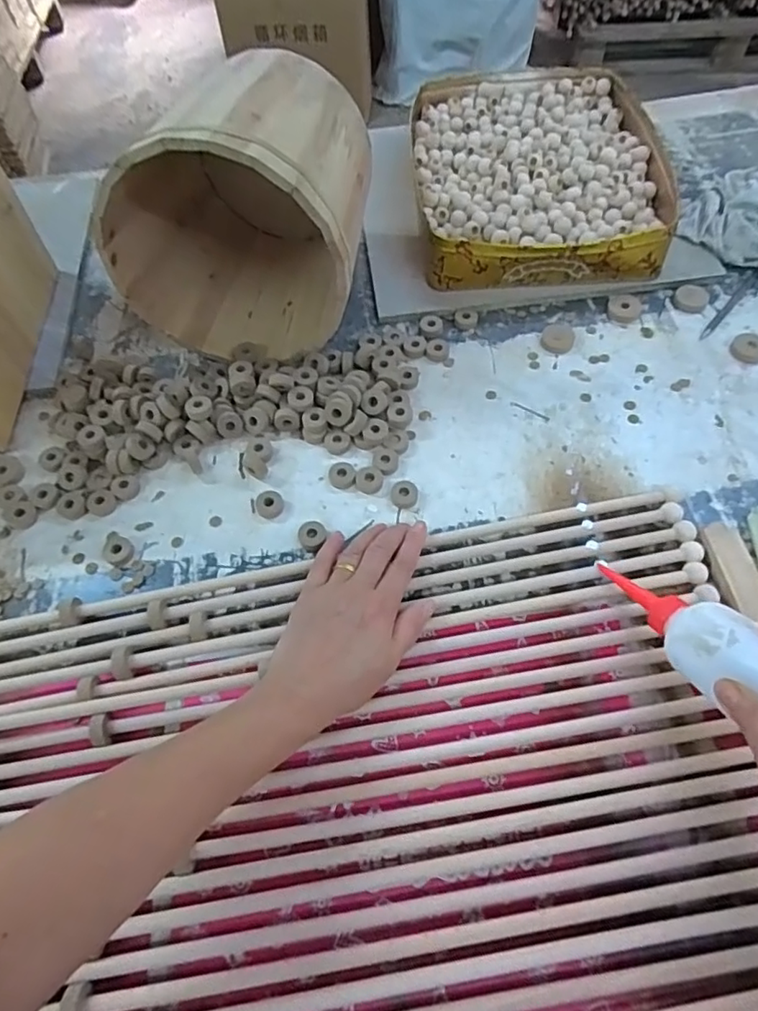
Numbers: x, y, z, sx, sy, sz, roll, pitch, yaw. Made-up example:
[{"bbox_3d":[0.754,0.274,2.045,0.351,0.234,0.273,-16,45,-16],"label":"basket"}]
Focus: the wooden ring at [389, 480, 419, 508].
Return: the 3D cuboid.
[{"bbox_3d":[0.023,-0.011,0.535,0.025,0.008,0.026,-2,60,3],"label":"wooden ring"}]

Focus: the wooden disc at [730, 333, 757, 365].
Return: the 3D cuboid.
[{"bbox_3d":[0.391,-0.167,0.605,0.043,0.009,0.035,-35,64,-15],"label":"wooden disc"}]

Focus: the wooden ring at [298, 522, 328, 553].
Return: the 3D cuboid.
[{"bbox_3d":[-0.061,0.026,0.520,0.025,0.010,0.025,-2,60,3],"label":"wooden ring"}]

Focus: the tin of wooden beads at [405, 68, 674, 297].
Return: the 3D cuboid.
[{"bbox_3d":[0.194,-0.417,0.728,0.285,0.065,0.373,-3,60,2],"label":"tin of wooden beads"}]

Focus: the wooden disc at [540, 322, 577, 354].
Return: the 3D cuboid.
[{"bbox_3d":[0.197,-0.183,0.627,0.040,0.011,0.035,-33,63,-14],"label":"wooden disc"}]

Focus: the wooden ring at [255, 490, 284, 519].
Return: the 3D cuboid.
[{"bbox_3d":[-0.103,-0.002,0.537,0.025,0.008,0.029,-29,62,-12],"label":"wooden ring"}]

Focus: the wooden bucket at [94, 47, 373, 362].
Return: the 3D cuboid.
[{"bbox_3d":[-0.129,-0.316,0.590,0.244,0.223,0.244,-2,60,3],"label":"wooden bucket"}]

